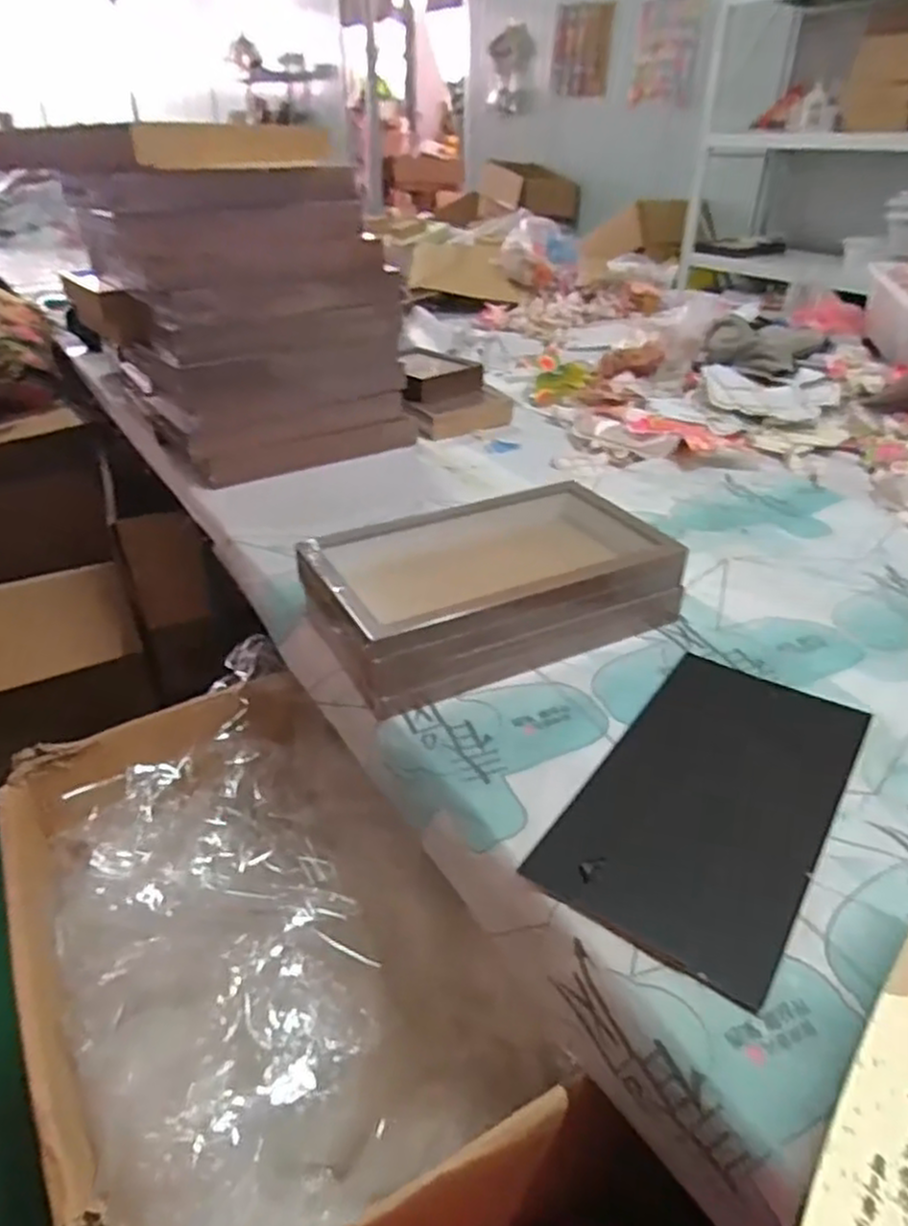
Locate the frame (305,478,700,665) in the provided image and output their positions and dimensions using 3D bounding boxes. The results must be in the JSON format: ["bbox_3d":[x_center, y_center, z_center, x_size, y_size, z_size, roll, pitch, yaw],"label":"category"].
[{"bbox_3d":[0.042,-0.049,0.762,0.363,0.053,0.197,-16,36,-23],"label":"frame"}]

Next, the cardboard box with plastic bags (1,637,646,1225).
[{"bbox_3d":[-0.167,0.319,0.665,0.337,0.230,0.540,-22,39,-29],"label":"cardboard box with plastic bags"}]

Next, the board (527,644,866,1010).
[{"bbox_3d":[0.208,0.139,0.586,0.167,0.009,0.321,21,38,30],"label":"board"}]

